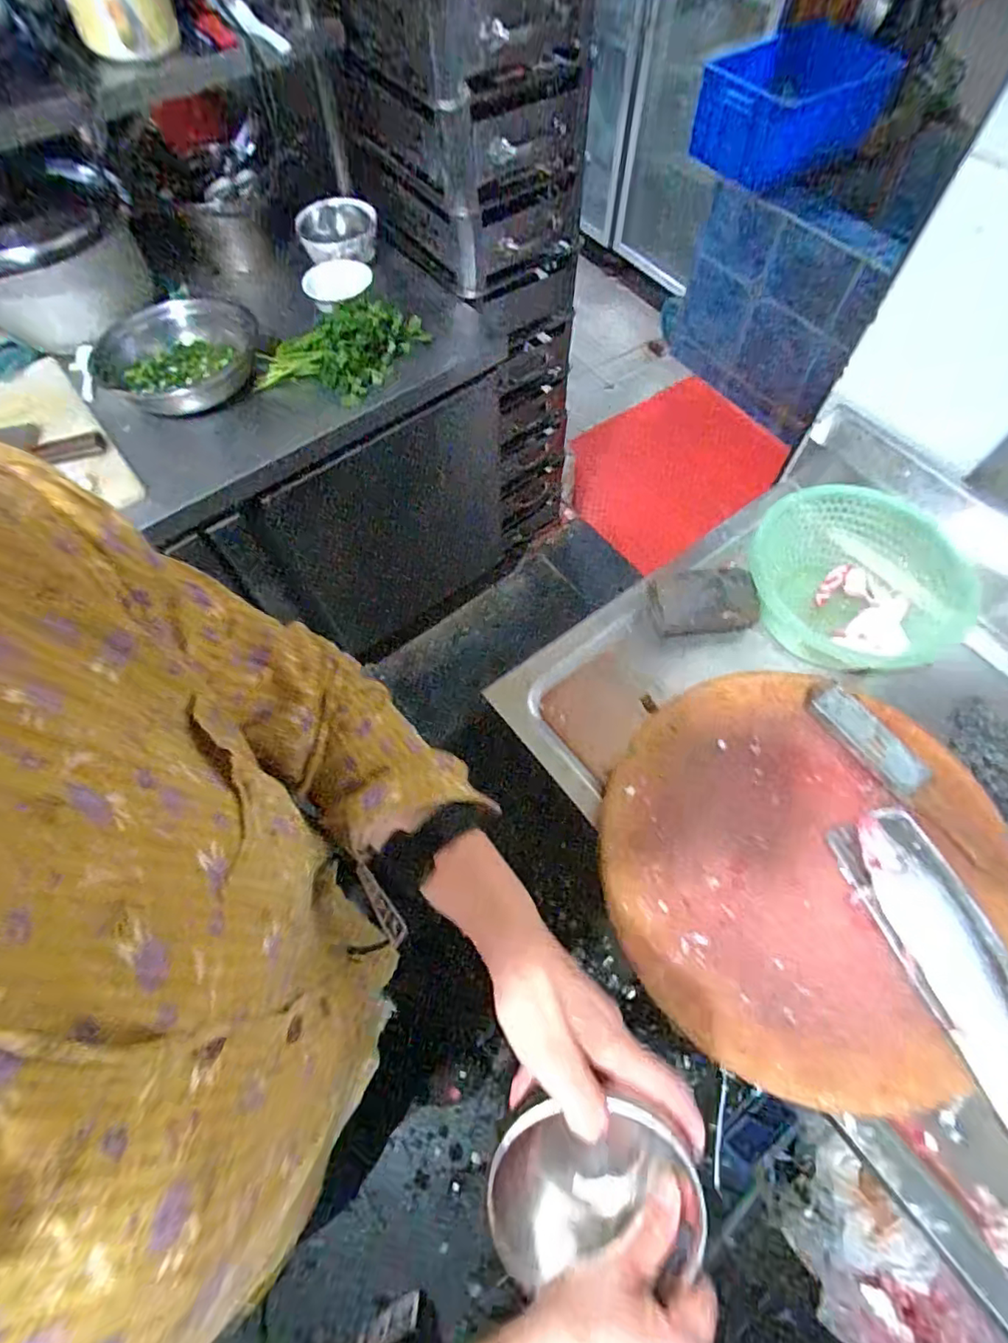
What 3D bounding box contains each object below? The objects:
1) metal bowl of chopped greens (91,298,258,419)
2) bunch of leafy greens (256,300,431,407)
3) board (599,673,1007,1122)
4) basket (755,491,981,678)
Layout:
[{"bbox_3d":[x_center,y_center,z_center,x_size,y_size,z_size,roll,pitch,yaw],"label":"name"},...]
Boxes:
[{"bbox_3d":[-0.536,-0.518,0.946,0.249,0.065,0.183,-7,64,-2],"label":"metal bowl of chopped greens"},{"bbox_3d":[-0.253,-0.531,0.936,0.270,0.062,0.147,-39,69,-16],"label":"bunch of leafy greens"},{"bbox_3d":[0.297,0.187,0.573,0.380,0.029,0.389,0,64,1],"label":"board"},{"bbox_3d":[0.435,-0.117,0.727,0.248,0.095,0.240,0,64,1],"label":"basket"}]

